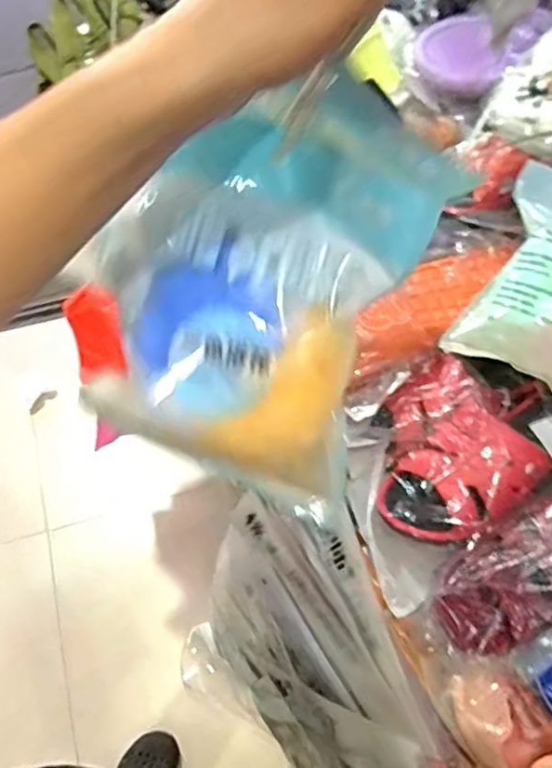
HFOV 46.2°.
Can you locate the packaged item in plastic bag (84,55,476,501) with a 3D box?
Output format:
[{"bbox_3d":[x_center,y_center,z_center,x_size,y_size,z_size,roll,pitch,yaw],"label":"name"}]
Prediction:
[{"bbox_3d":[-0.014,-0.053,0.364,0.174,0.067,0.222,19,102,8],"label":"packaged item in plastic bag"}]

